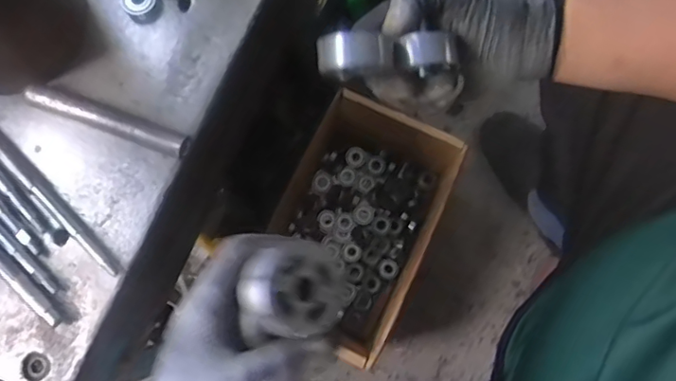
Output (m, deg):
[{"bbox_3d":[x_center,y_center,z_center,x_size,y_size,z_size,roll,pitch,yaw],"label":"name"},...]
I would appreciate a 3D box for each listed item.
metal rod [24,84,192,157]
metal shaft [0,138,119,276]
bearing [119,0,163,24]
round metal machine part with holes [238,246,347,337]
[{"bbox_3d":[-0.188,-0.058,0.449,0.137,0.021,0.020,19,80,5],"label":"metal rod"},{"bbox_3d":[-0.243,0.002,0.444,0.010,0.014,0.184,-44,81,-7],"label":"metal shaft"},{"bbox_3d":[-0.172,-0.164,0.476,0.033,0.016,0.030,37,82,8],"label":"bearing"},{"bbox_3d":[-0.027,0.057,0.305,0.053,0.032,0.044,19,70,-32],"label":"round metal machine part with holes"}]

